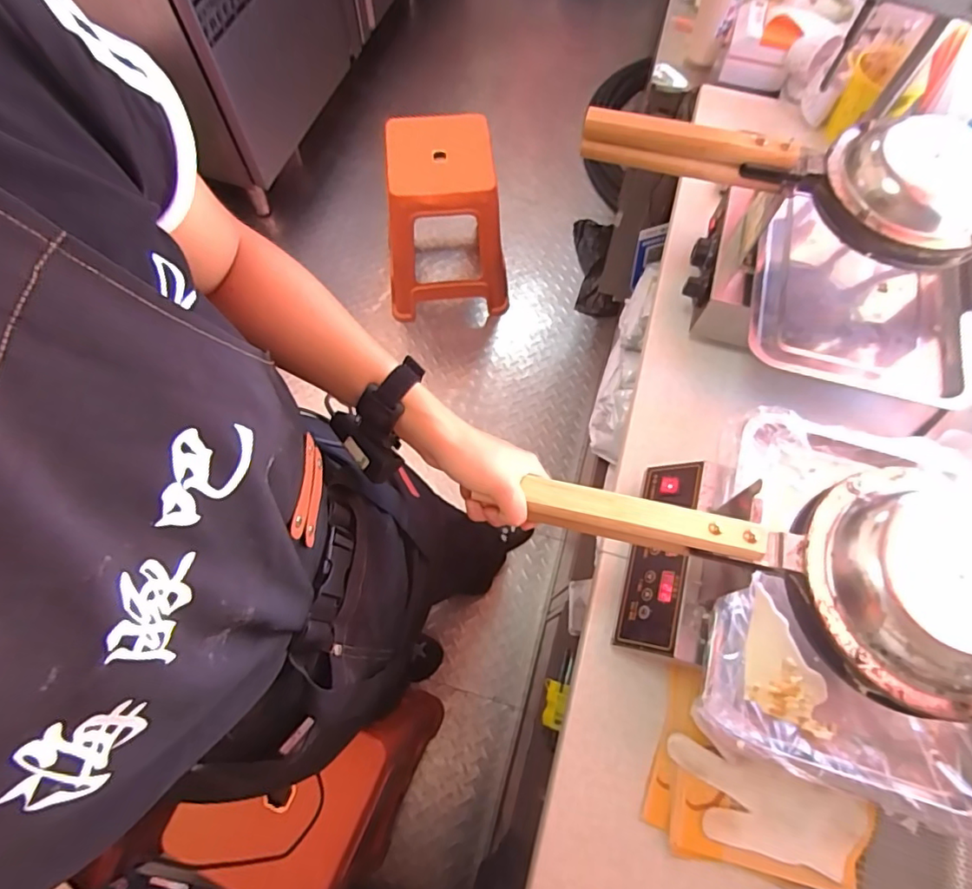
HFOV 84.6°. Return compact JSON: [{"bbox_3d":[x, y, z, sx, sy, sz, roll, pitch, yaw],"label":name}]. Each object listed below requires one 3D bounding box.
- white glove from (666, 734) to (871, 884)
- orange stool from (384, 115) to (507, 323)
[{"bbox_3d":[0.287,0.377,0.555,0.194,0.027,0.091,17,68,5],"label":"white glove"},{"bbox_3d":[-0.124,-0.639,1.565,0.369,0.469,0.316,-9,68,-6],"label":"orange stool"}]

